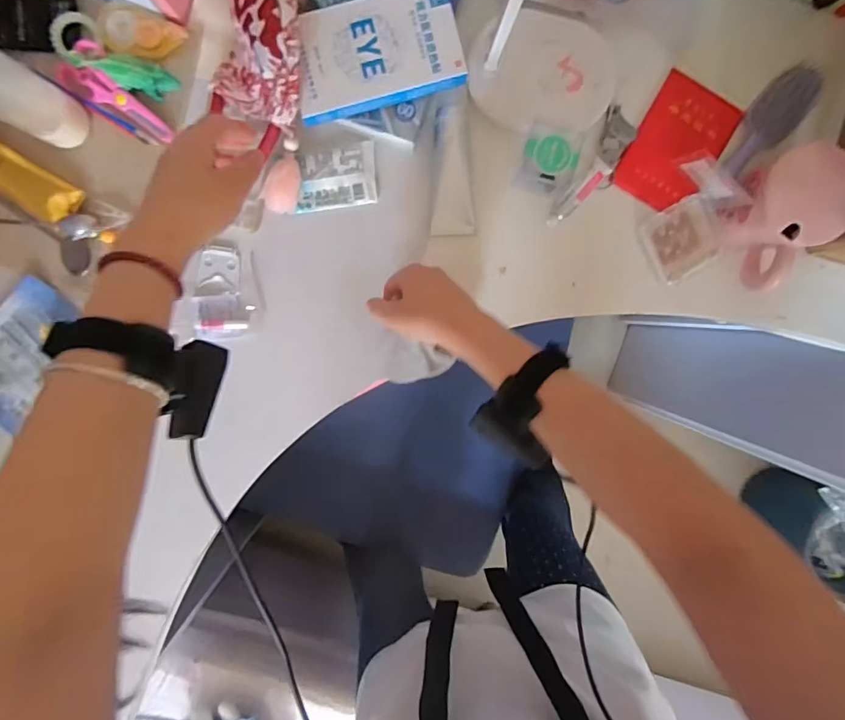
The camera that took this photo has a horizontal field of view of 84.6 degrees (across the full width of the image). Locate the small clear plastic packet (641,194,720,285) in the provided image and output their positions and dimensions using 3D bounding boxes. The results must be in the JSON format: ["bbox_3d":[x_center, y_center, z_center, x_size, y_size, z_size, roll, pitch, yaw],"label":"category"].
[{"bbox_3d":[0.296,-0.137,0.531,0.077,0.012,0.077,-32,99,3],"label":"small clear plastic packet"}]

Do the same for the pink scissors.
[{"bbox_3d":[-0.329,-0.276,0.500,0.116,0.018,0.032,36,96,-7],"label":"pink scissors"}]

